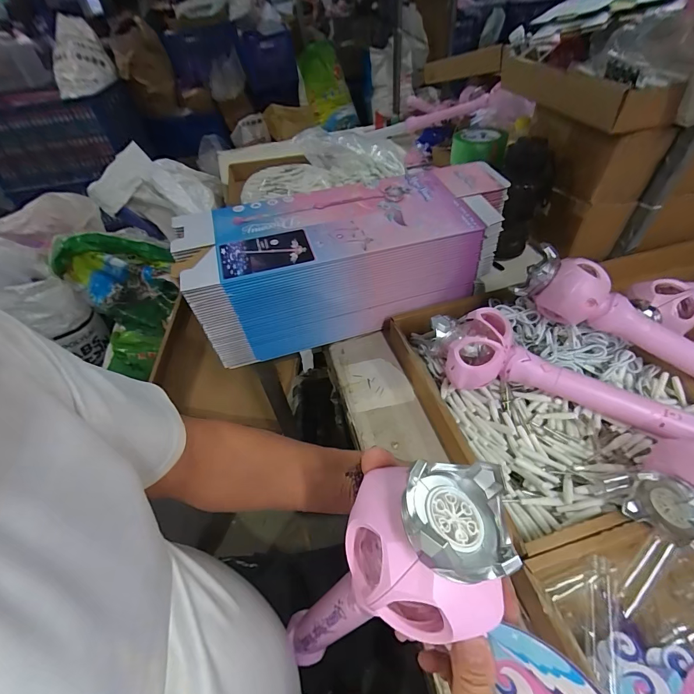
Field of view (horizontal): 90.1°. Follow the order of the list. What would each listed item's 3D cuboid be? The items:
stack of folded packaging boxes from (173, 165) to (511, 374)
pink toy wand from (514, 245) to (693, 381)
[{"bbox_3d":[0.021,-0.162,0.631,0.573,0.177,0.207,-15,48,-7],"label":"stack of folded packaging boxes"},{"bbox_3d":[0.407,-0.014,0.472,0.356,0.081,0.073,31,55,4],"label":"pink toy wand"}]

